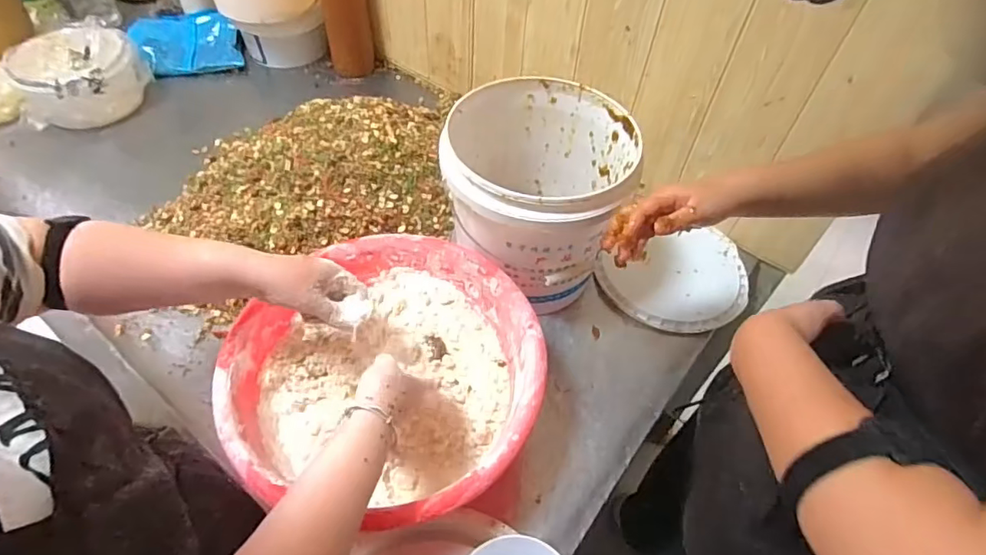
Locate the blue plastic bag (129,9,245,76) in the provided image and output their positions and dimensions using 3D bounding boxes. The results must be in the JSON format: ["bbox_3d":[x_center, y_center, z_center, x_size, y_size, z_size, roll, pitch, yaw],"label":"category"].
[{"bbox_3d":[-0.670,-0.520,1.181,0.196,0.082,0.154,-22,55,-19],"label":"blue plastic bag"}]

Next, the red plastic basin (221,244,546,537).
[{"bbox_3d":[-0.125,0.124,0.658,0.356,0.158,0.359,1,51,-1],"label":"red plastic basin"}]

